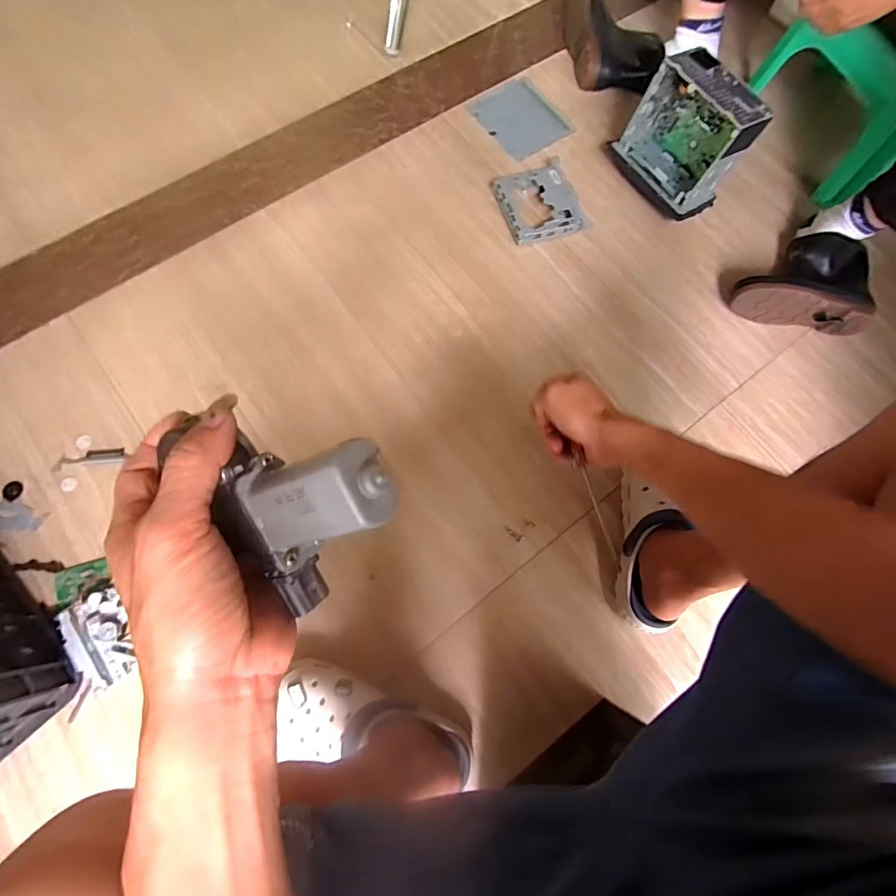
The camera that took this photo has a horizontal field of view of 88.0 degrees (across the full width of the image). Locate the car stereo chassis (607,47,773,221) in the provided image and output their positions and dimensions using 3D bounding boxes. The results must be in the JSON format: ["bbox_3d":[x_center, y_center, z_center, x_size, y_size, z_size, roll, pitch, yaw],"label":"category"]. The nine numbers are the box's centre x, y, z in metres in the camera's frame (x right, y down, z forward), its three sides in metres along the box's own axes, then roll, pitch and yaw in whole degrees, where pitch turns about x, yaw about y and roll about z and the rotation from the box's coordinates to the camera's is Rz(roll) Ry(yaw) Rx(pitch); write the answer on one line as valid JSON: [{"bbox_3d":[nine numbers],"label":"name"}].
[{"bbox_3d":[0.427,-0.555,0.840,0.119,0.188,0.204,-37,78,-11],"label":"car stereo chassis"}]

